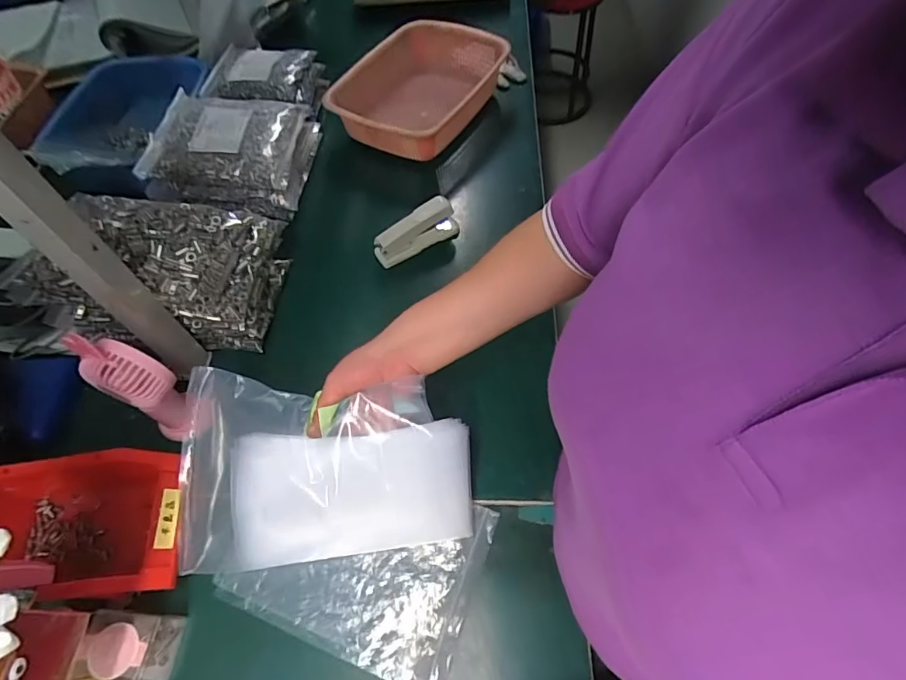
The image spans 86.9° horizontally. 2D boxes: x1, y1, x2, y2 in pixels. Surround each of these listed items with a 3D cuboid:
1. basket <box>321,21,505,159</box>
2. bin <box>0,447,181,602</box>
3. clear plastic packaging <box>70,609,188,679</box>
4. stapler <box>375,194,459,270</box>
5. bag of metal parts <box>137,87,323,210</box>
[{"bbox_3d":[-0.046,-0.431,0.837,0.230,0.098,0.306,31,65,18],"label":"basket"},{"bbox_3d":[-0.356,0.180,0.456,0.183,0.078,0.120,-6,60,-2],"label":"bin"},{"bbox_3d":[-0.283,0.270,0.418,0.058,0.056,0.059,6,60,5],"label":"clear plastic packaging"},{"bbox_3d":[-0.051,-0.152,0.667,0.121,0.052,0.035,-31,64,-16],"label":"stapler"},{"bbox_3d":[-0.346,-0.302,0.755,0.226,0.074,0.200,3,60,3],"label":"bag of metal parts"}]

